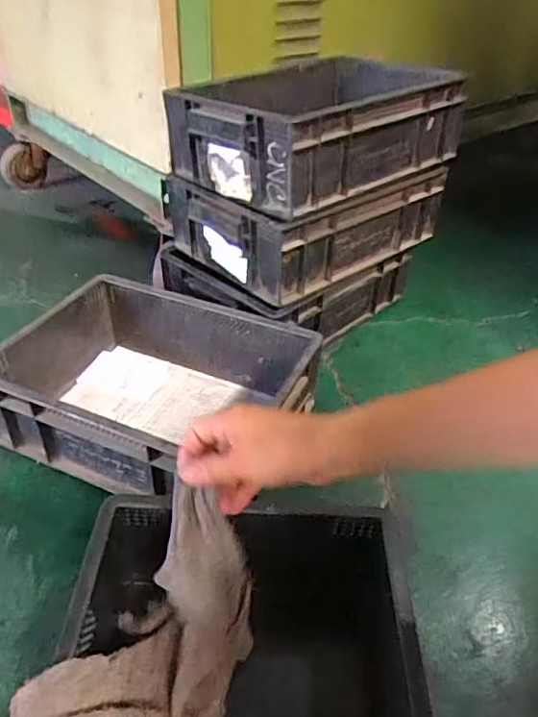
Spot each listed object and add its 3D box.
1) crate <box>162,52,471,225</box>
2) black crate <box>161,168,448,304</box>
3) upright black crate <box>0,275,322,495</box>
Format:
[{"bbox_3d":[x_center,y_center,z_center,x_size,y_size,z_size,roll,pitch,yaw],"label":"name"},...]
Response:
[{"bbox_3d":[0.067,-0.323,0.782,0.362,0.118,0.254,-30,48,-34],"label":"crate"},{"bbox_3d":[0.051,-0.223,0.837,0.345,0.114,0.249,-26,46,-31],"label":"black crate"},{"bbox_3d":[-0.142,0.036,0.687,0.350,0.121,0.251,19,41,20],"label":"upright black crate"}]

